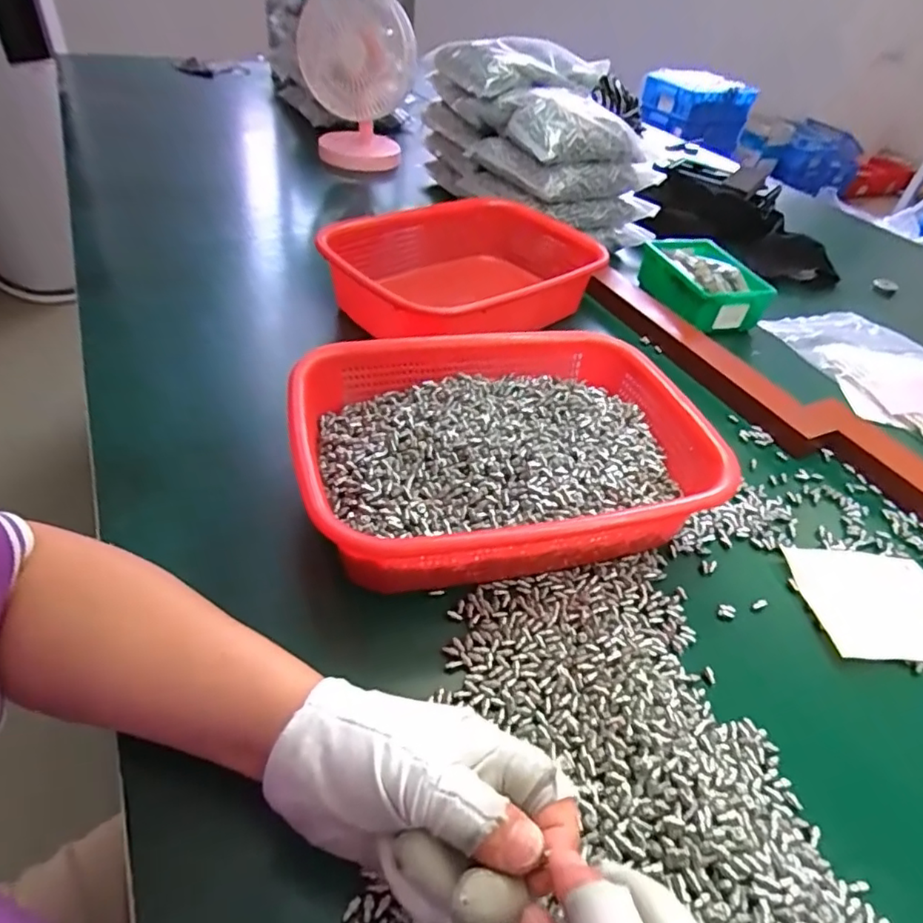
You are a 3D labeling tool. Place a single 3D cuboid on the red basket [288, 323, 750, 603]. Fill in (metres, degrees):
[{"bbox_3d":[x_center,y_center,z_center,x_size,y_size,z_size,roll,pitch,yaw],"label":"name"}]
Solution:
[{"bbox_3d":[0.040,-0.010,0.426,0.301,0.072,0.210,-8,45,-17],"label":"red basket"}]

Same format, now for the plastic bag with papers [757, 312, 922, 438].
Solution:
[{"bbox_3d":[0.468,-0.105,0.643,0.153,0.022,0.226,-7,45,-15],"label":"plastic bag with papers"}]

